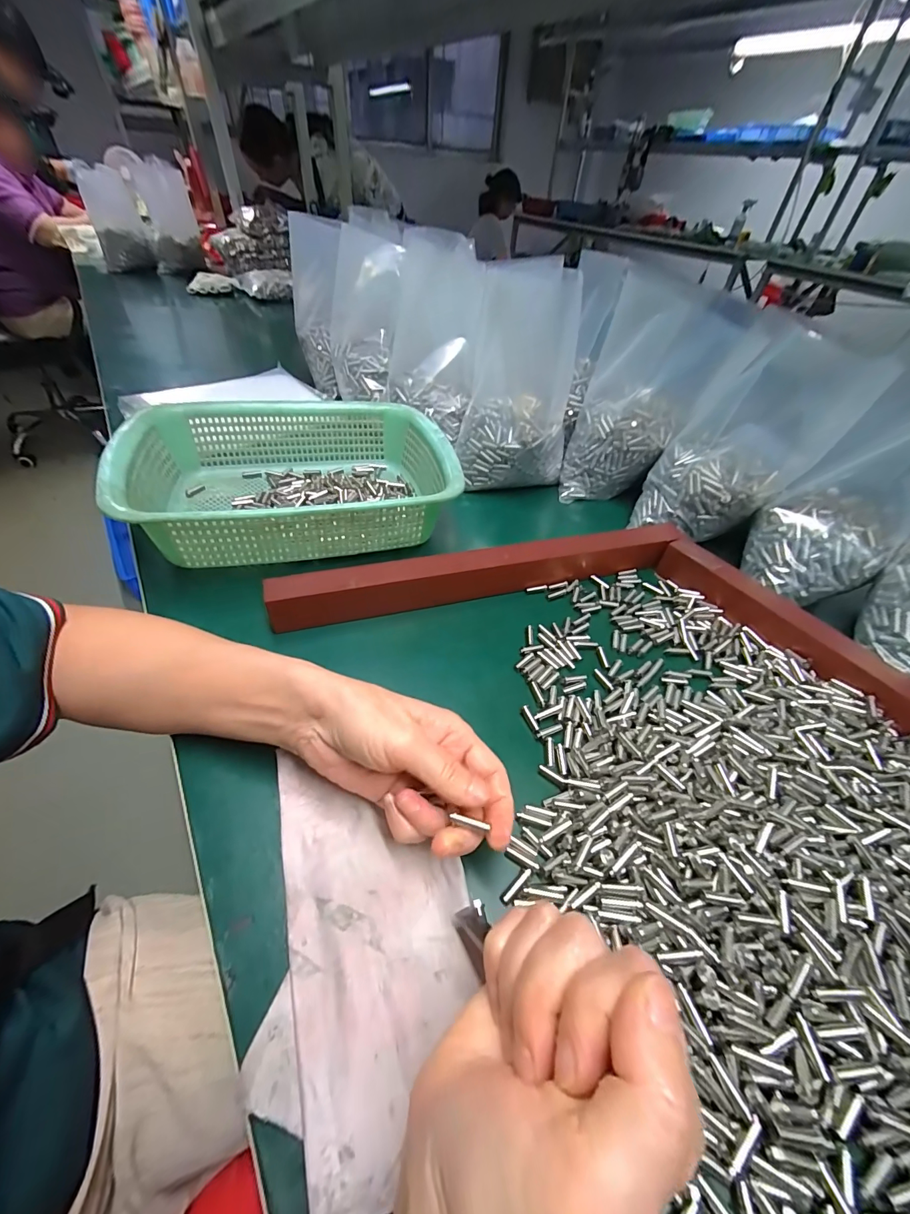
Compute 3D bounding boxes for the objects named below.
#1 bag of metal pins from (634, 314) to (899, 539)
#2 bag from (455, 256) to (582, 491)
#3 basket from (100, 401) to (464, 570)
[{"bbox_3d":[0.279,-0.160,0.411,0.134,0.176,0.075,18,48,12],"label":"bag of metal pins"},{"bbox_3d":[0.075,-0.257,0.484,0.123,0.201,0.129,9,47,4],"label":"bag"},{"bbox_3d":[-0.153,-0.134,0.427,0.293,0.085,0.221,-11,49,-15],"label":"basket"}]

